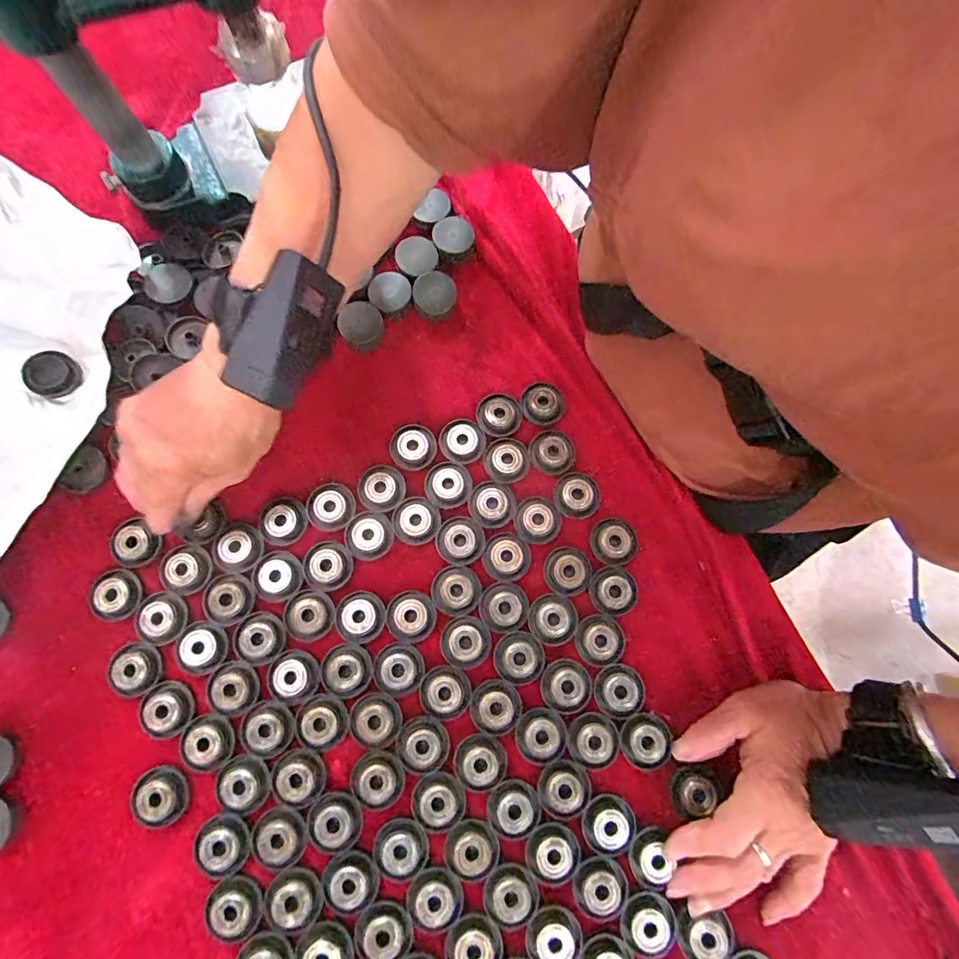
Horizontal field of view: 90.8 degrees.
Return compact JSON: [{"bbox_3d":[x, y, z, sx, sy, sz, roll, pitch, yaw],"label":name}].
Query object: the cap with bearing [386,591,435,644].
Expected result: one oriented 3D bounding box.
[{"bbox_3d":[-0.045,0.090,0.312,0.032,0.004,0.032,0,76,-1],"label":"cap with bearing"}]

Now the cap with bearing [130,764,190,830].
[{"bbox_3d":[-0.196,0.194,0.288,0.029,0.011,0.030,0,76,-1],"label":"cap with bearing"}]

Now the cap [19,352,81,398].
[{"bbox_3d":[-0.300,-0.074,0.330,0.034,0.010,0.034,2,85,-21],"label":"cap"}]

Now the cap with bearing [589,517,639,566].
[{"bbox_3d":[0.094,0.043,0.328,0.030,0.007,0.033,0,76,-1],"label":"cap with bearing"}]

